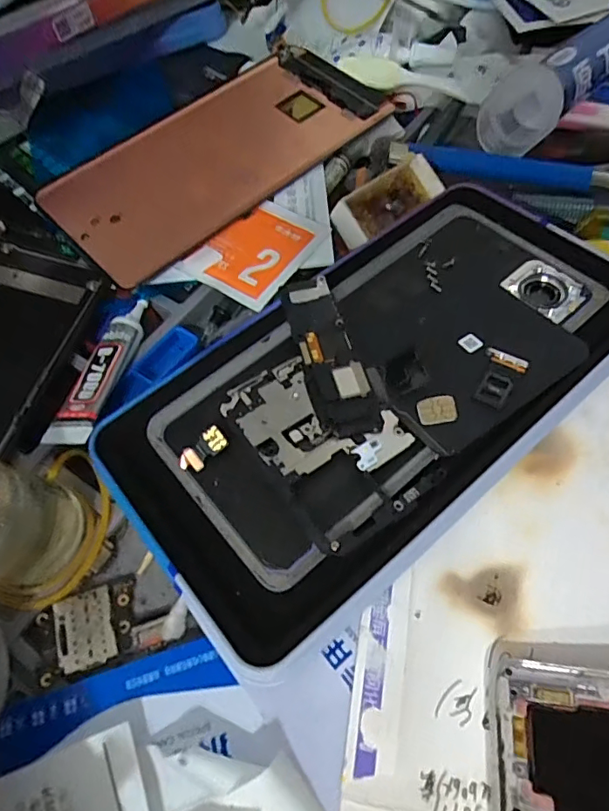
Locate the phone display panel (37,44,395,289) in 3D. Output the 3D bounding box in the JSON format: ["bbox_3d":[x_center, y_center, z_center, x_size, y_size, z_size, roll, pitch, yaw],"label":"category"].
[{"bbox_3d":[-0.037,-0.116,0.232,0.156,0.004,0.068,-41,73,-17],"label":"phone display panel"}]

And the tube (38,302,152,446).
[{"bbox_3d":[-0.072,-0.016,0.184,0.018,0.008,0.066,10,61,9],"label":"tube"}]

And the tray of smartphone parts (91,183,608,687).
[{"bbox_3d":[0.025,-0.014,0.176,0.183,0.016,0.109,-38,65,-17],"label":"tray of smartphone parts"}]

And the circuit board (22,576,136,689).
[{"bbox_3d":[-0.067,0.067,0.155,0.032,0.006,0.024,-22,61,-9],"label":"circuit board"}]

